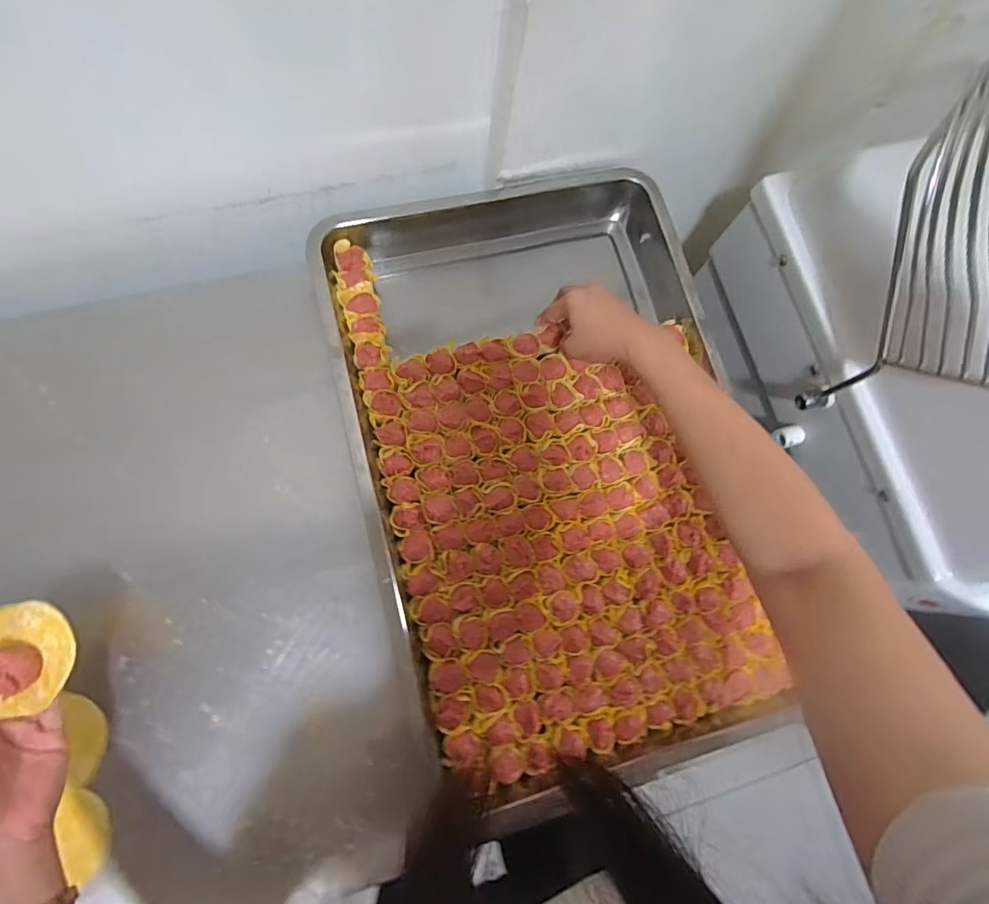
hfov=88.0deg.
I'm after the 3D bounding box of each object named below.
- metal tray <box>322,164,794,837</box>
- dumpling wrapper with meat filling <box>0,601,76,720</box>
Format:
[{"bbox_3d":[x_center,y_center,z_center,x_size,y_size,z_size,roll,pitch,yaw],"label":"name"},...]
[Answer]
[{"bbox_3d":[0.064,-0.004,0.500,0.369,0.041,0.588,-15,79,-9],"label":"metal tray"},{"bbox_3d":[-0.355,0.153,0.383,0.059,0.032,0.078,-18,80,-4],"label":"dumpling wrapper with meat filling"}]

